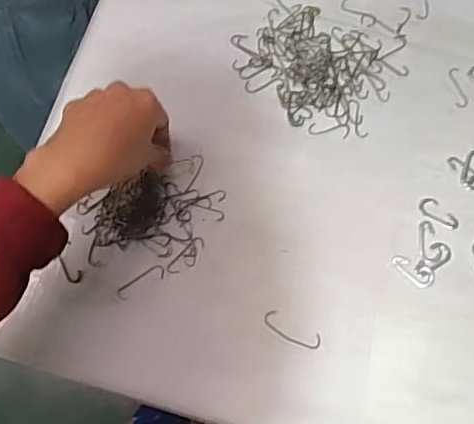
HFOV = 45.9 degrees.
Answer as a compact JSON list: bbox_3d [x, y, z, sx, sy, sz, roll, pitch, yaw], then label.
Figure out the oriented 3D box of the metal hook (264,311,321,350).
[{"bbox_3d":[0.046,0.099,0.465,0.050,0.004,0.017,27,76,8],"label":"metal hook"}]

